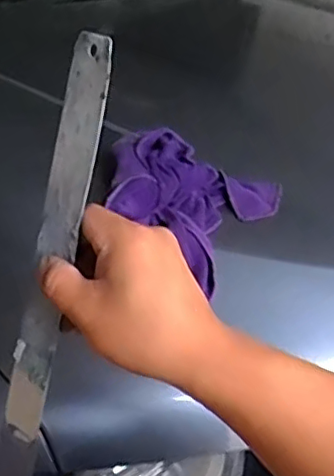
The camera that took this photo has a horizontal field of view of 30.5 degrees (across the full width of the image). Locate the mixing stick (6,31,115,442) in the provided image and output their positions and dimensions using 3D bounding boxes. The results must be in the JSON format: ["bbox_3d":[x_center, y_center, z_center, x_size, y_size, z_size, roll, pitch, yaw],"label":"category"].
[{"bbox_3d":[-0.071,0.009,0.381,0.033,0.261,0.006,24,18,31],"label":"mixing stick"}]

